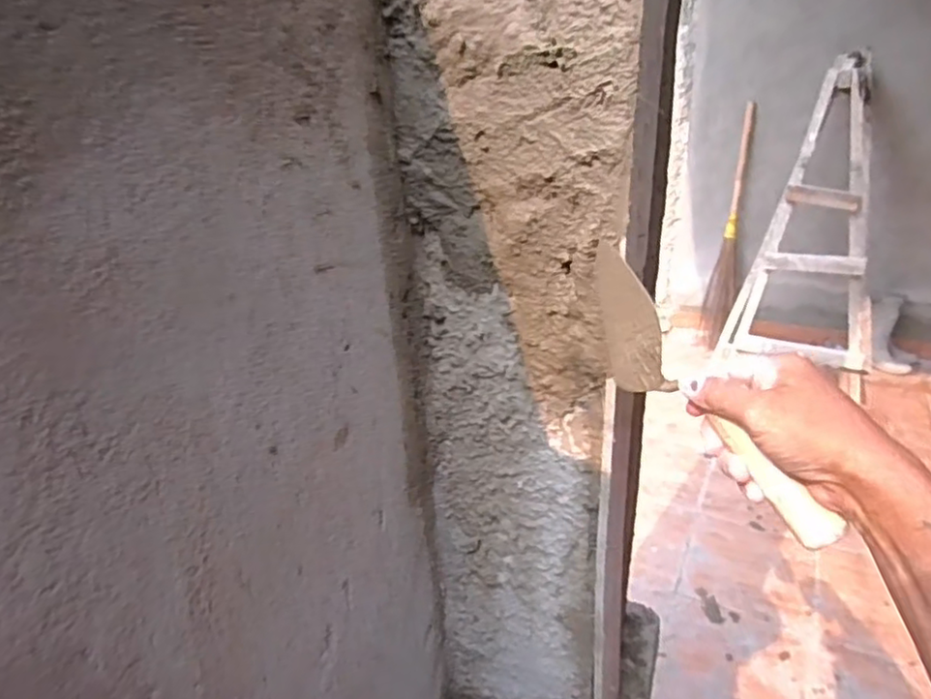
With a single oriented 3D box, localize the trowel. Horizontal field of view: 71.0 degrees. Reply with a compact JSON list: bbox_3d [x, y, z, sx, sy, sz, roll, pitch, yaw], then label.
[{"bbox_3d":[0.166,0.027,0.480,0.046,0.071,0.268,-21,62,-30],"label":"trowel"}]

